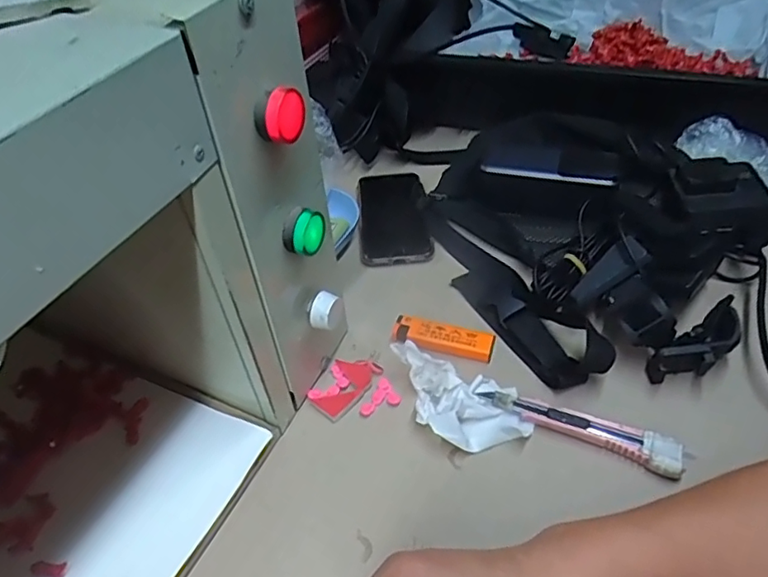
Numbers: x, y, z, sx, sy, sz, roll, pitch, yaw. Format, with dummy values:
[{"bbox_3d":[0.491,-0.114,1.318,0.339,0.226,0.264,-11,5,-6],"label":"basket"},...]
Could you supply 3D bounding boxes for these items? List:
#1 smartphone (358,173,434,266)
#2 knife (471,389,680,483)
[{"bbox_3d":[0.009,-0.078,0.581,0.068,0.015,0.143,-3,45,-1],"label":"smartphone"},{"bbox_3d":[0.134,0.093,0.397,0.135,0.016,0.022,20,49,20],"label":"knife"}]

